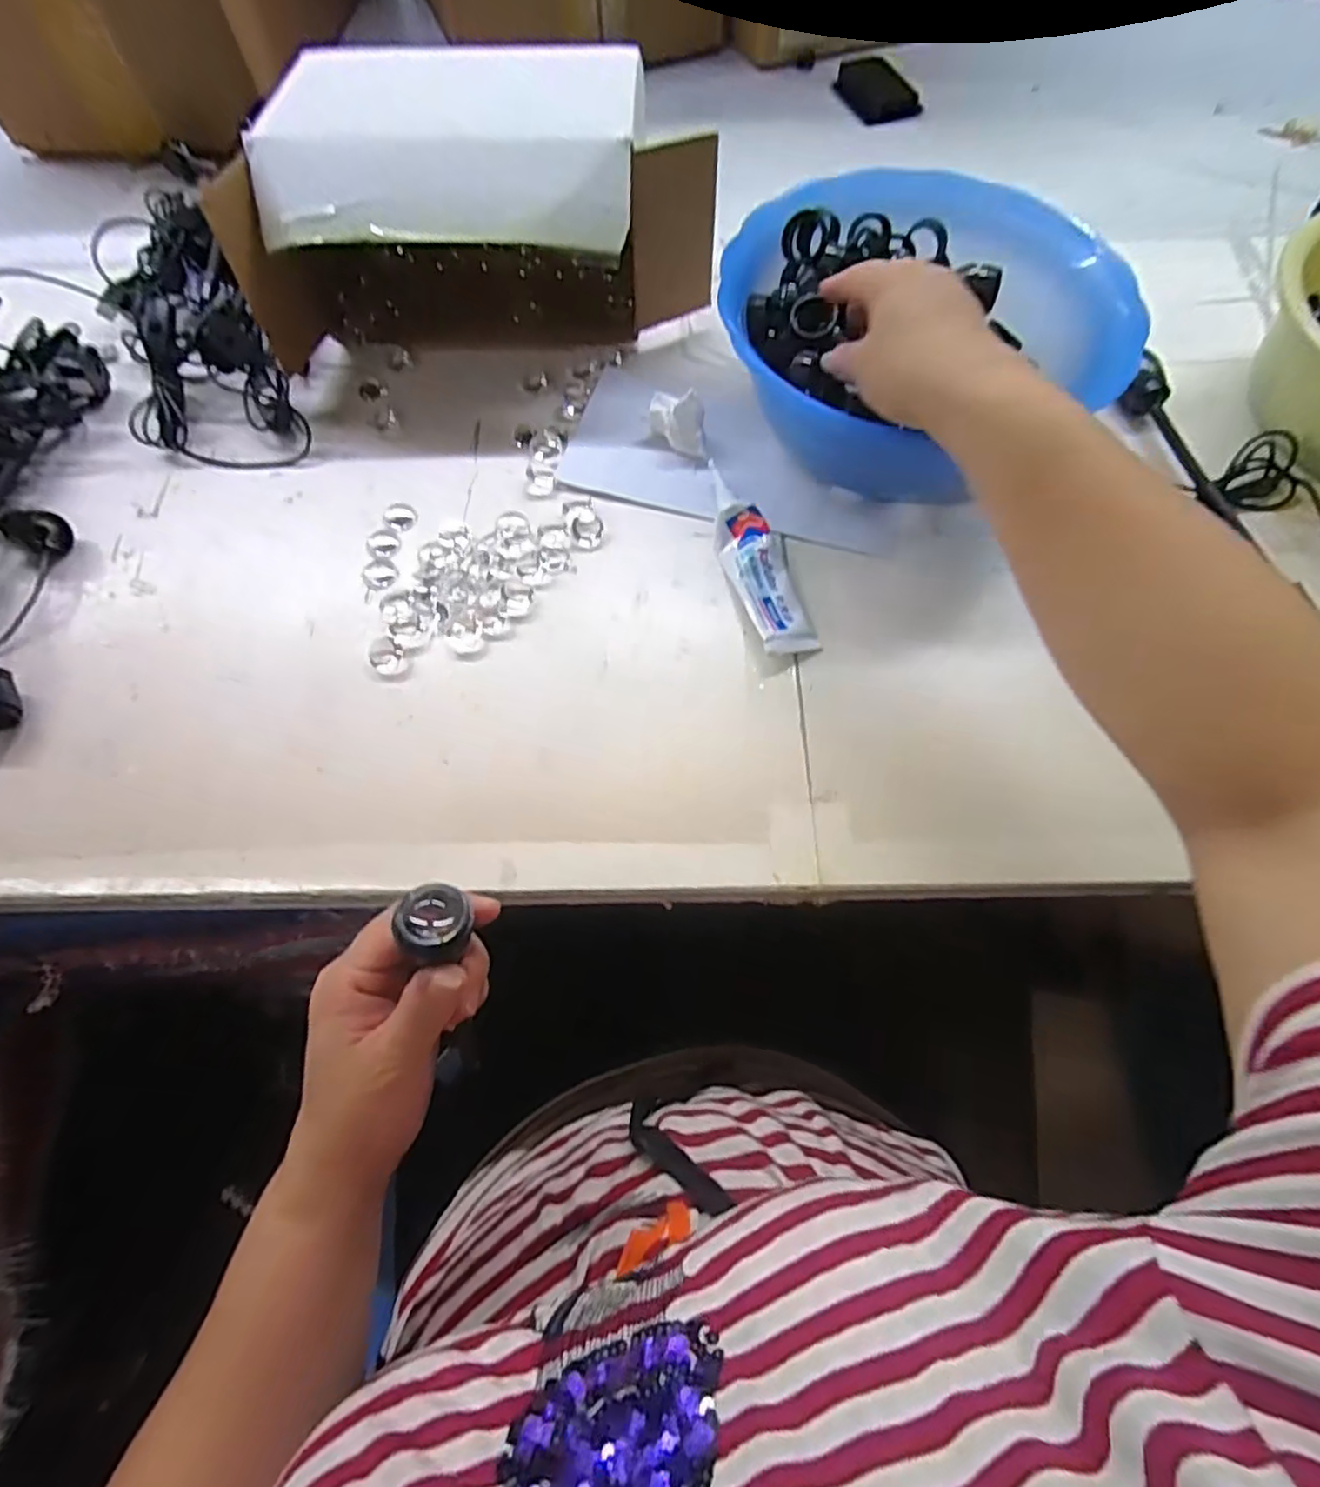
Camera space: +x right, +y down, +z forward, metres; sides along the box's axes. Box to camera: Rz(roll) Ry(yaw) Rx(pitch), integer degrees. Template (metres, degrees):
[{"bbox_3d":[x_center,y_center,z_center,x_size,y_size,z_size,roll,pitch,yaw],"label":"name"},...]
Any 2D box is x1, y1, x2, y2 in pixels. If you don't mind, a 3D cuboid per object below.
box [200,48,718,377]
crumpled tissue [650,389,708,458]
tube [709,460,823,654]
[{"bbox_3d":[-0.125,-0.373,0.477,0.299,0.126,0.170,-1,66,1],"label":"box"},{"bbox_3d":[0.012,-0.221,0.459,0.036,0.034,0.037,-2,66,0],"label":"crumpled tissue"},{"bbox_3d":[0.062,-0.121,0.420,0.042,0.023,0.145,-11,67,-4],"label":"tube"}]

